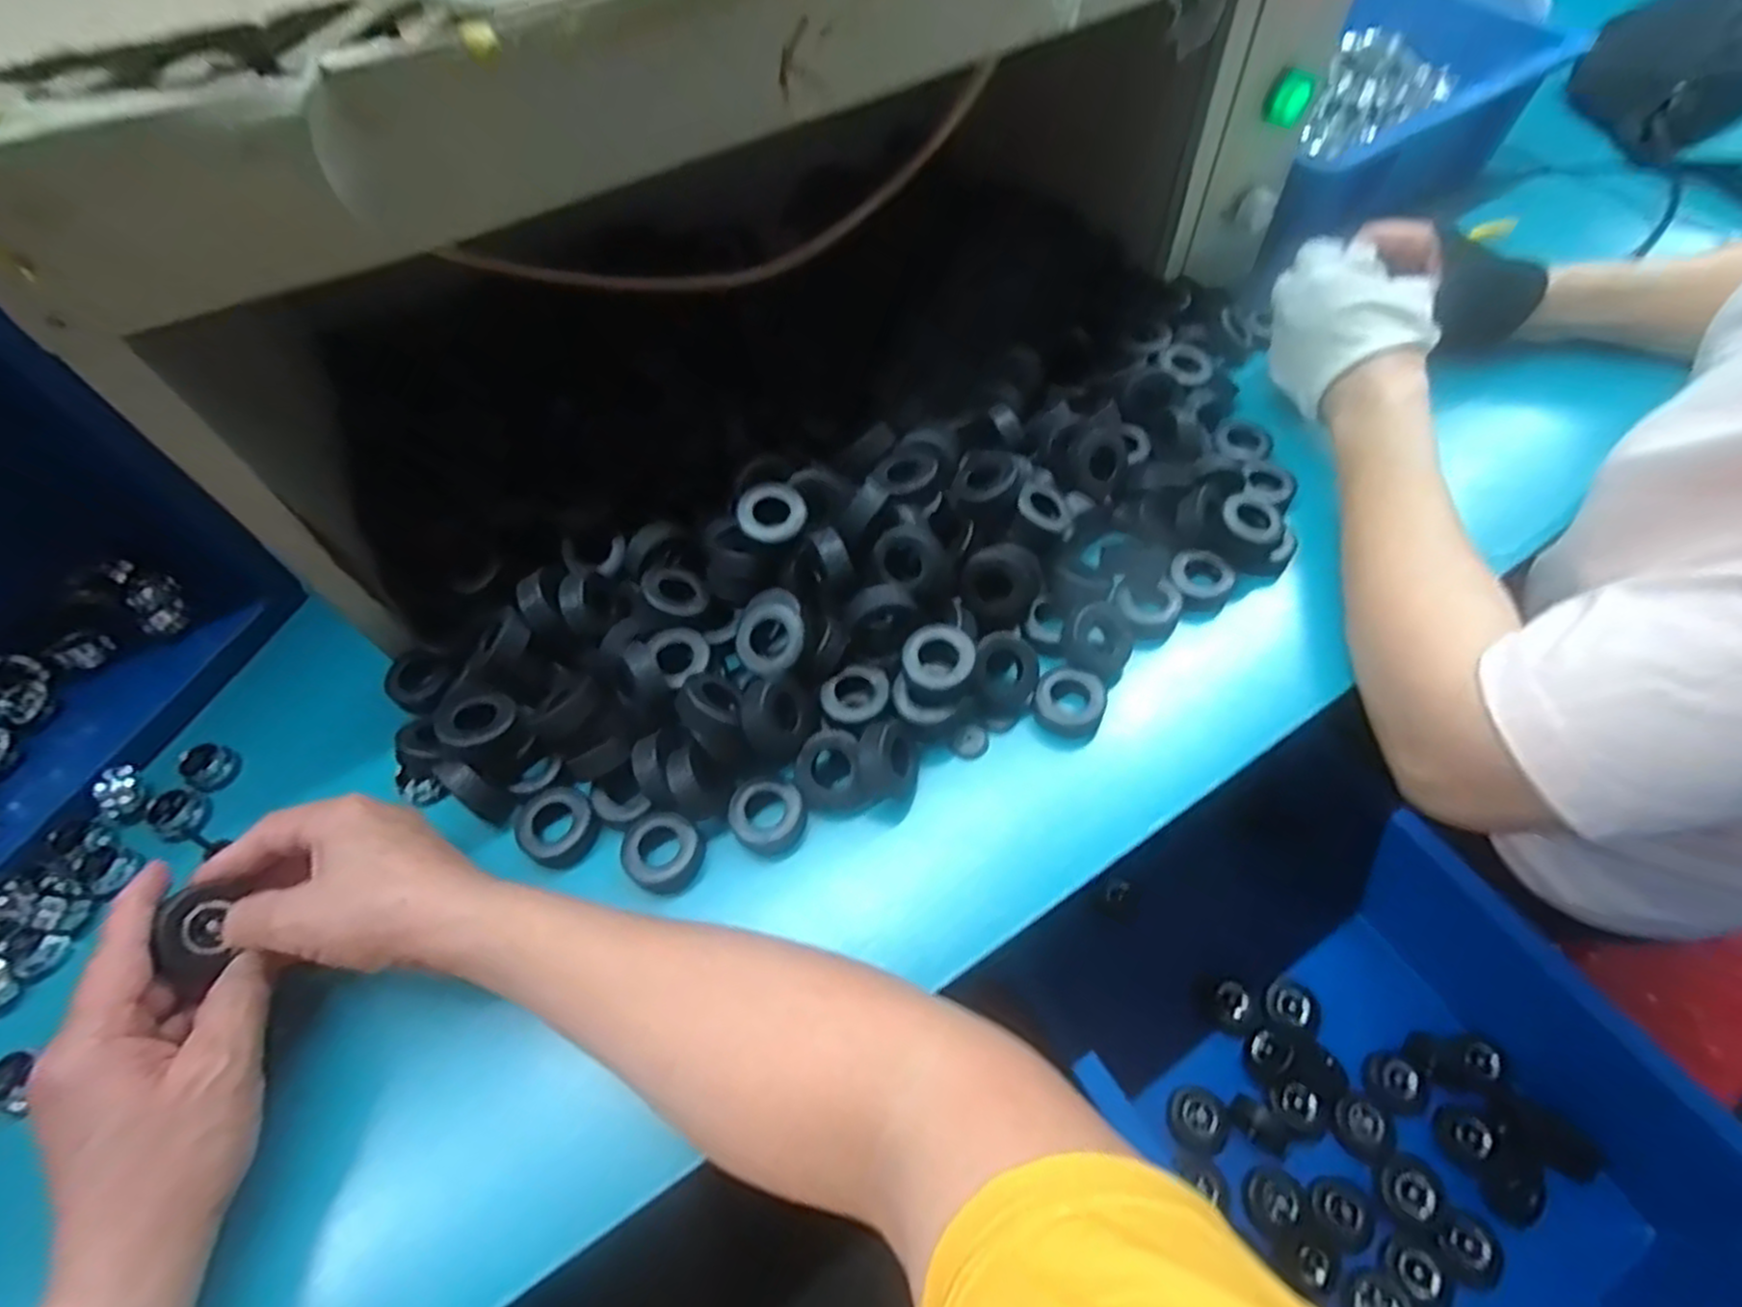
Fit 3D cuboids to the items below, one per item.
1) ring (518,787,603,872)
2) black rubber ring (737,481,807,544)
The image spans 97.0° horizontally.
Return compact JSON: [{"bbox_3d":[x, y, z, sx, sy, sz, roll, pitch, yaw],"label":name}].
[{"bbox_3d":[-0.160,0.086,0.390,0.040,0.012,0.037,0,58,1],"label":"ring"},{"bbox_3d":[-0.054,-0.076,0.420,0.036,0.011,0.033,-20,80,-9],"label":"black rubber ring"}]

